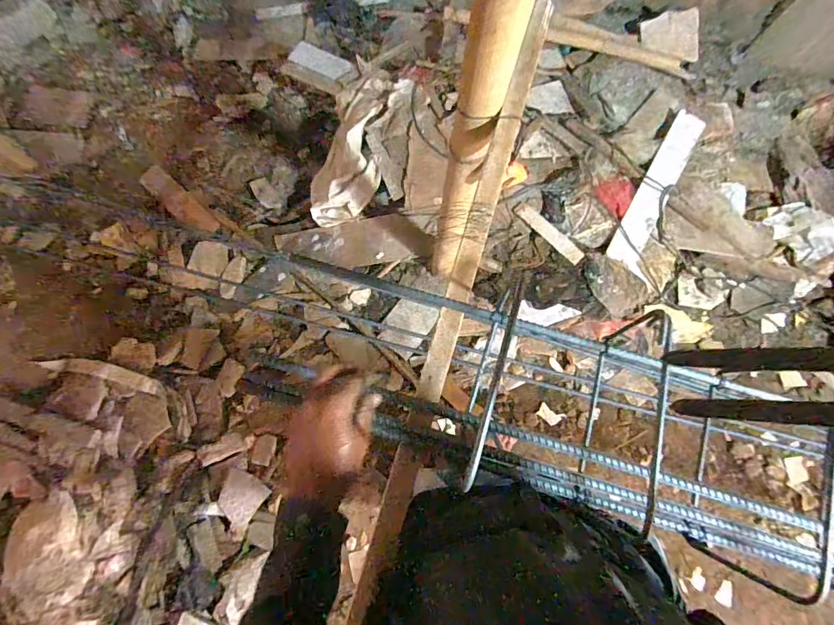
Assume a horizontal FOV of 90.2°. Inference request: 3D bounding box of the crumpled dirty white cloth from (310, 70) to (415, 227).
[{"bbox_3d":[-0.215,-0.571,1.465,0.284,0.084,0.567,27,99,6],"label":"crumpled dirty white cloth"}]

